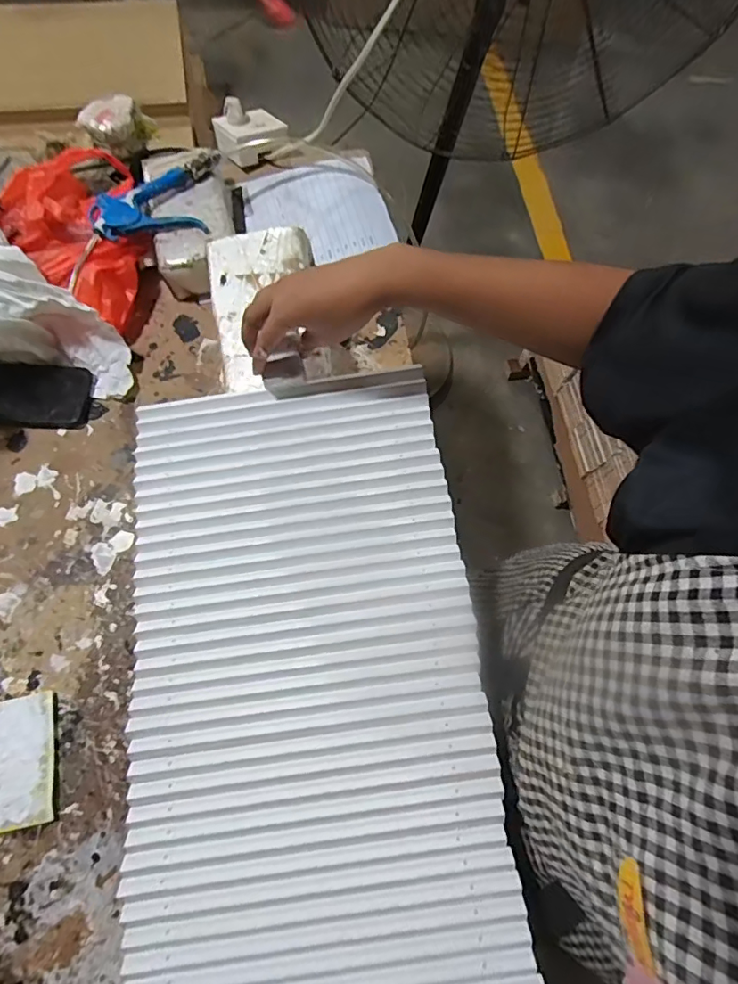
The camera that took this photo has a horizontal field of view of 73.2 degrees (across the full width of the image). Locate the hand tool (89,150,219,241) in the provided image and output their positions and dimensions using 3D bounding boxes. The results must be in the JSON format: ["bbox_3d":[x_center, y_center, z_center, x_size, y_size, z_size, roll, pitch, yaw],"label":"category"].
[{"bbox_3d":[-0.283,-0.397,0.661,0.160,0.028,0.132,-6,69,-2],"label":"hand tool"}]

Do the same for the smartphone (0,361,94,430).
[{"bbox_3d":[-0.441,-0.124,0.626,0.171,0.010,0.083,3,79,-7],"label":"smartphone"}]

